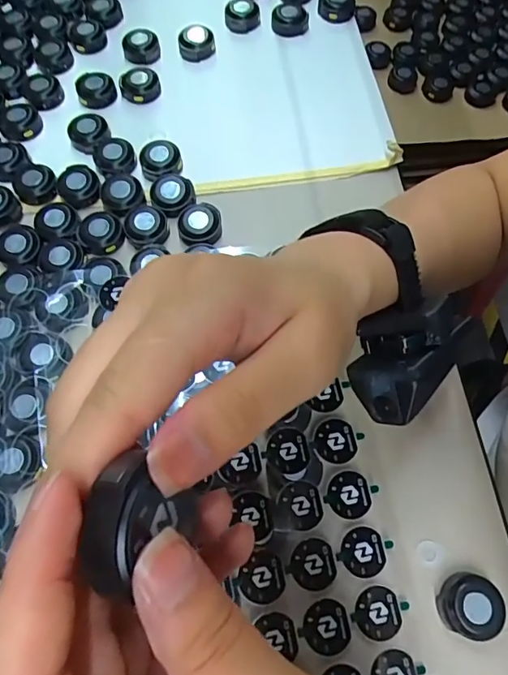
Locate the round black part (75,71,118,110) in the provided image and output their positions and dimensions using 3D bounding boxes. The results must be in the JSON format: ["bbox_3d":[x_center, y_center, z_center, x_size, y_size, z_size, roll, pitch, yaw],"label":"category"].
[{"bbox_3d":[-0.124,-0.195,0.365,0.029,0.013,0.028,0,69,-1],"label":"round black part"}]

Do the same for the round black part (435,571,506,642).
[{"bbox_3d":[0.110,0.136,0.237,0.028,0.013,0.029,0,69,-1],"label":"round black part"}]

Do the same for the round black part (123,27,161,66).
[{"bbox_3d":[-0.093,-0.238,0.383,0.028,0.016,0.028,0,69,-1],"label":"round black part"}]

